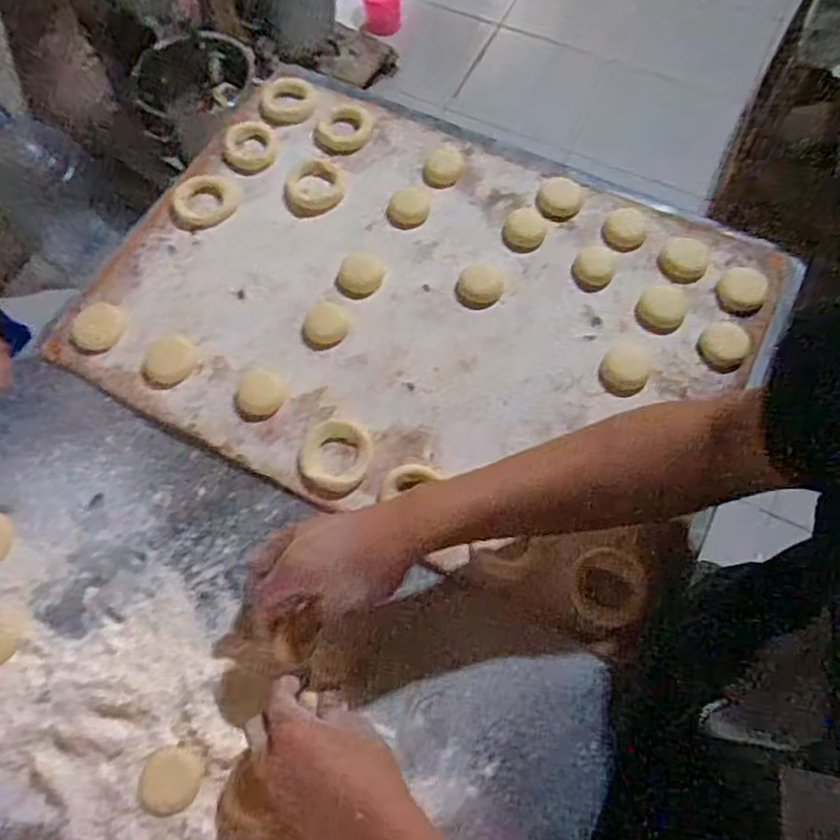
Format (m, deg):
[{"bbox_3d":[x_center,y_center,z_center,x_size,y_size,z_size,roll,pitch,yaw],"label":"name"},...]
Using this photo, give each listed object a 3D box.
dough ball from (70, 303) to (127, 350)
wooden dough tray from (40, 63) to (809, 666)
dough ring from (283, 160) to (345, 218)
[{"bbox_3d":[-0.307,-0.088,0.625,0.051,0.011,0.046,-24,69,-8],"label":"dough ball"},{"bbox_3d":[0.005,-0.113,0.625,0.590,0.019,0.426,25,71,12],"label":"wooden dough tray"},{"bbox_3d":[-0.113,-0.243,0.683,0.062,0.010,0.066,-1,67,2],"label":"dough ring"}]

